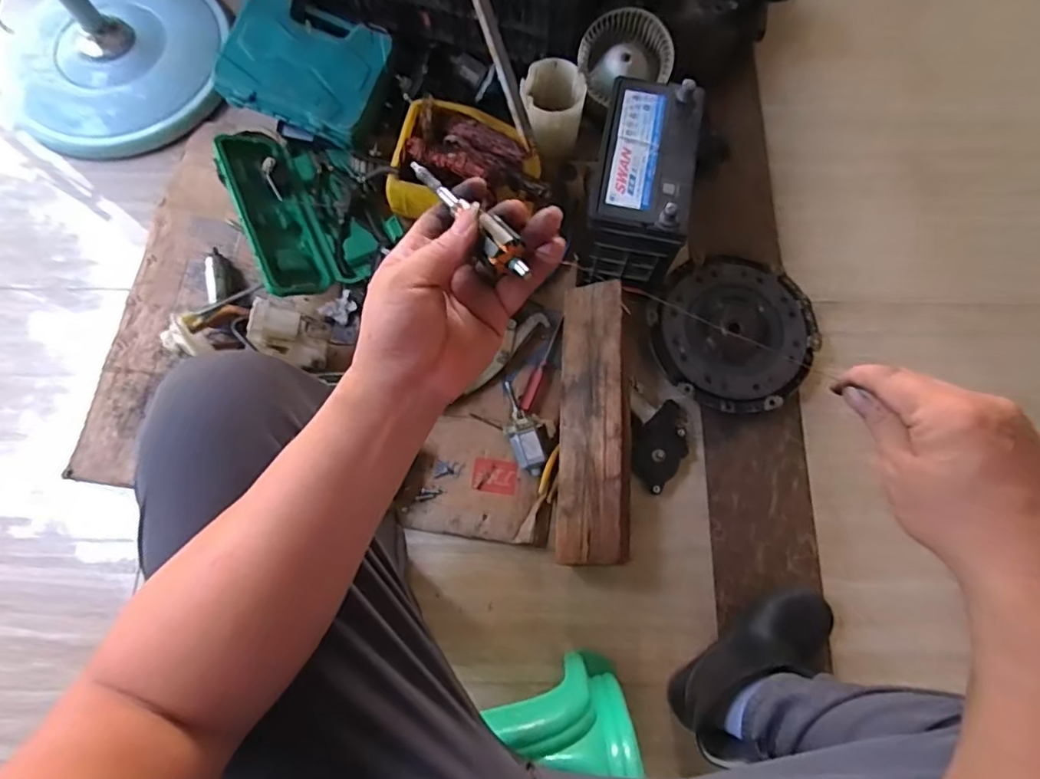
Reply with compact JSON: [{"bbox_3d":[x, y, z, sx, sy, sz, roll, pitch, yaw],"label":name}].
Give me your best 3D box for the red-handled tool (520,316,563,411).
[{"bbox_3d":[0.032,-0.038,0.819,0.017,0.019,0.151,20,76,5],"label":"red-handled tool"}]

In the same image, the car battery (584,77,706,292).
[{"bbox_3d":[0.165,-0.282,0.784,0.119,0.170,0.227,10,75,3],"label":"car battery"}]

